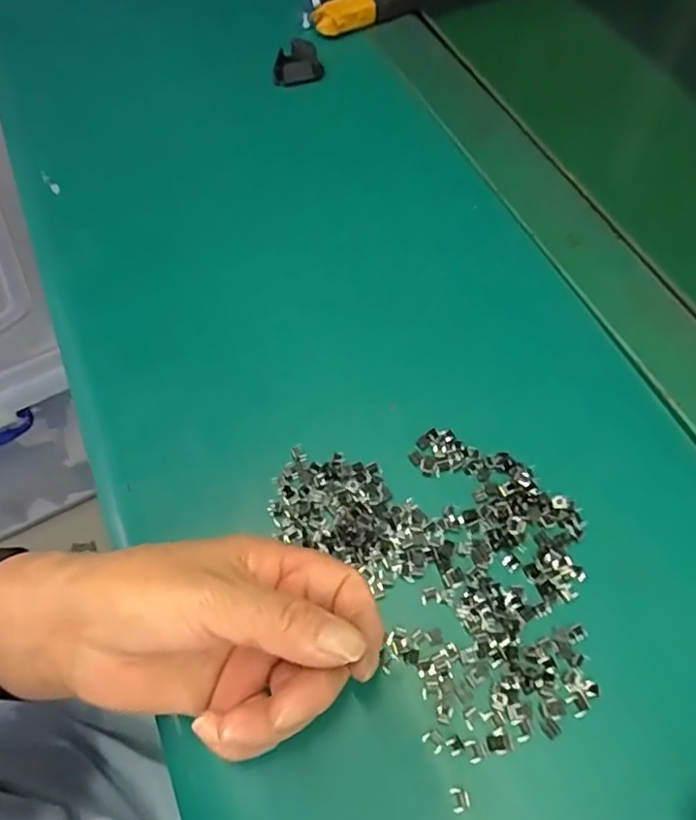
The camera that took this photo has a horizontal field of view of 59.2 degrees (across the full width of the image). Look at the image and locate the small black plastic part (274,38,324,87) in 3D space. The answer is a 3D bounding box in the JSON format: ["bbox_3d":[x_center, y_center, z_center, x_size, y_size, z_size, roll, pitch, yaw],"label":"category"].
[{"bbox_3d":[-0.043,-0.281,0.496,0.040,0.021,0.032,-15,61,-5],"label":"small black plastic part"}]

